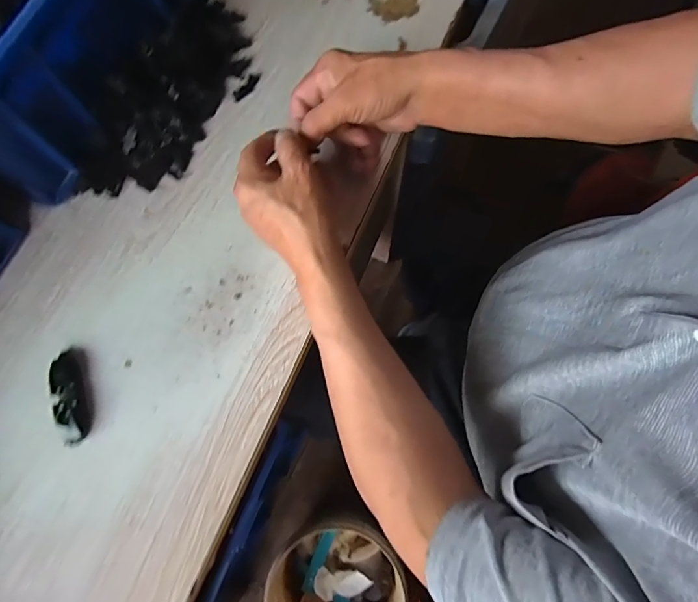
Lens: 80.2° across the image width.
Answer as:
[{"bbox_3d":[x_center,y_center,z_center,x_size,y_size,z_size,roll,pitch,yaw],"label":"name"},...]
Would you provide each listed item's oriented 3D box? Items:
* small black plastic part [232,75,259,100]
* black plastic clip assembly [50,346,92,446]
[{"bbox_3d":[-0.109,-0.229,0.441,0.011,0.009,0.039,30,77,9],"label":"small black plastic part"},{"bbox_3d":[-0.239,0.080,0.357,0.024,0.017,0.081,-18,75,-4],"label":"black plastic clip assembly"}]

